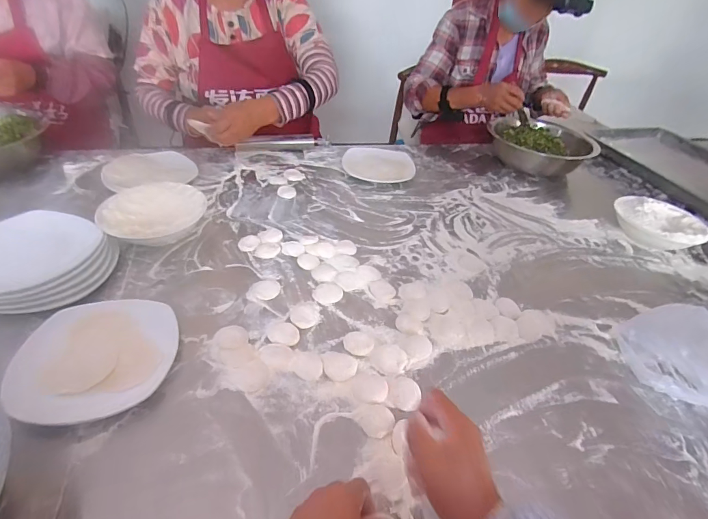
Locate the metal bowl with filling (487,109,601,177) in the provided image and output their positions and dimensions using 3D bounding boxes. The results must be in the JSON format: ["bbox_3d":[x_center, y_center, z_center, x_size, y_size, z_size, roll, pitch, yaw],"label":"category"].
[{"bbox_3d":[0.501,-0.306,1.052,0.259,0.092,0.218,27,43,23],"label":"metal bowl with filling"}]

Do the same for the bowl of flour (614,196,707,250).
[{"bbox_3d":[0.622,-0.065,0.793,0.127,0.066,0.166,-7,41,-16],"label":"bowl of flour"}]

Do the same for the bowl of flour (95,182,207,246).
[{"bbox_3d":[-0.355,-0.080,0.695,0.164,0.054,0.150,4,39,-3],"label":"bowl of flour"}]

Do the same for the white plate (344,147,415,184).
[{"bbox_3d":[0.062,-0.238,0.976,0.172,0.027,0.172,4,39,-3],"label":"white plate"}]

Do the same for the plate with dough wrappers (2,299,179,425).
[{"bbox_3d":[-0.317,0.118,0.485,0.172,0.028,0.176,4,39,-3],"label":"plate with dough wrappers"}]

